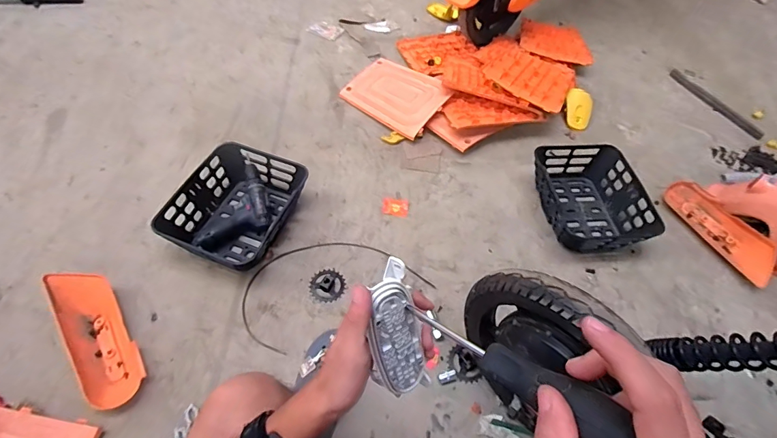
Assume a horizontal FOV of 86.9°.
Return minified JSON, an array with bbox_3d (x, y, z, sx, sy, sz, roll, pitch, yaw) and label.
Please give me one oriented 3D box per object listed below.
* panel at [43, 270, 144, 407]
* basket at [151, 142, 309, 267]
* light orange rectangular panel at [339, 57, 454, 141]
[{"bbox_3d":[-0.624,0.248,0.874,0.115,0.061,0.329,-29,63,-22],"label":"panel"},{"bbox_3d":[-0.376,-0.032,1.053,0.268,0.111,0.325,20,57,9],"label":"basket"},{"bbox_3d":[0.024,-0.417,1.370,0.319,0.015,0.231,34,73,21],"label":"light orange rectangular panel"}]

